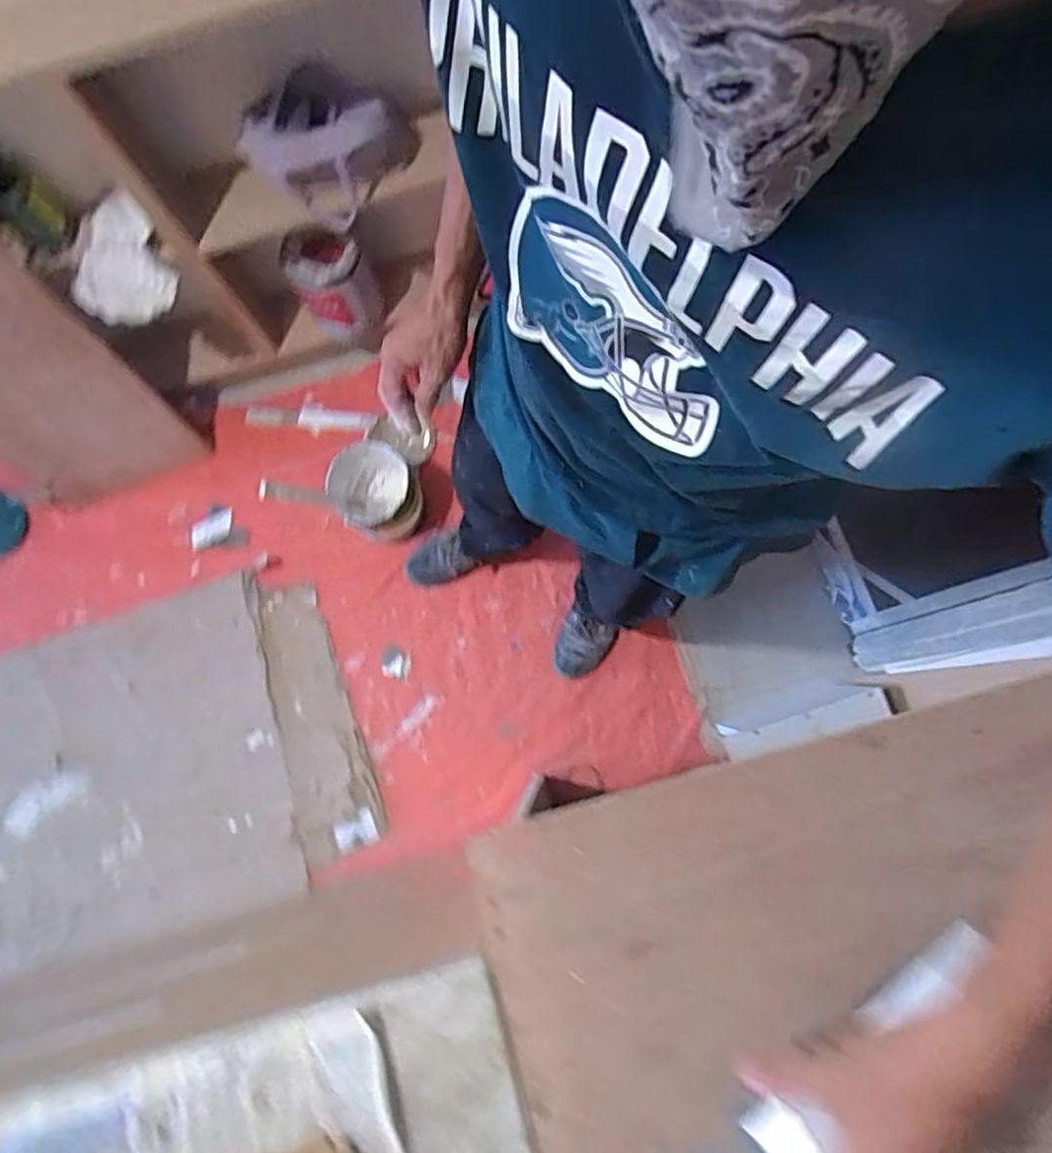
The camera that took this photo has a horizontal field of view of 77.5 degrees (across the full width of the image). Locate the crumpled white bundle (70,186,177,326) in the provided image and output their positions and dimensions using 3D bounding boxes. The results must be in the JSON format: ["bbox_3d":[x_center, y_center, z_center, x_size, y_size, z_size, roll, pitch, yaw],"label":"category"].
[{"bbox_3d":[-0.733,-0.561,1.177,0.189,0.096,0.209,-38,78,-4],"label":"crumpled white bundle"}]

